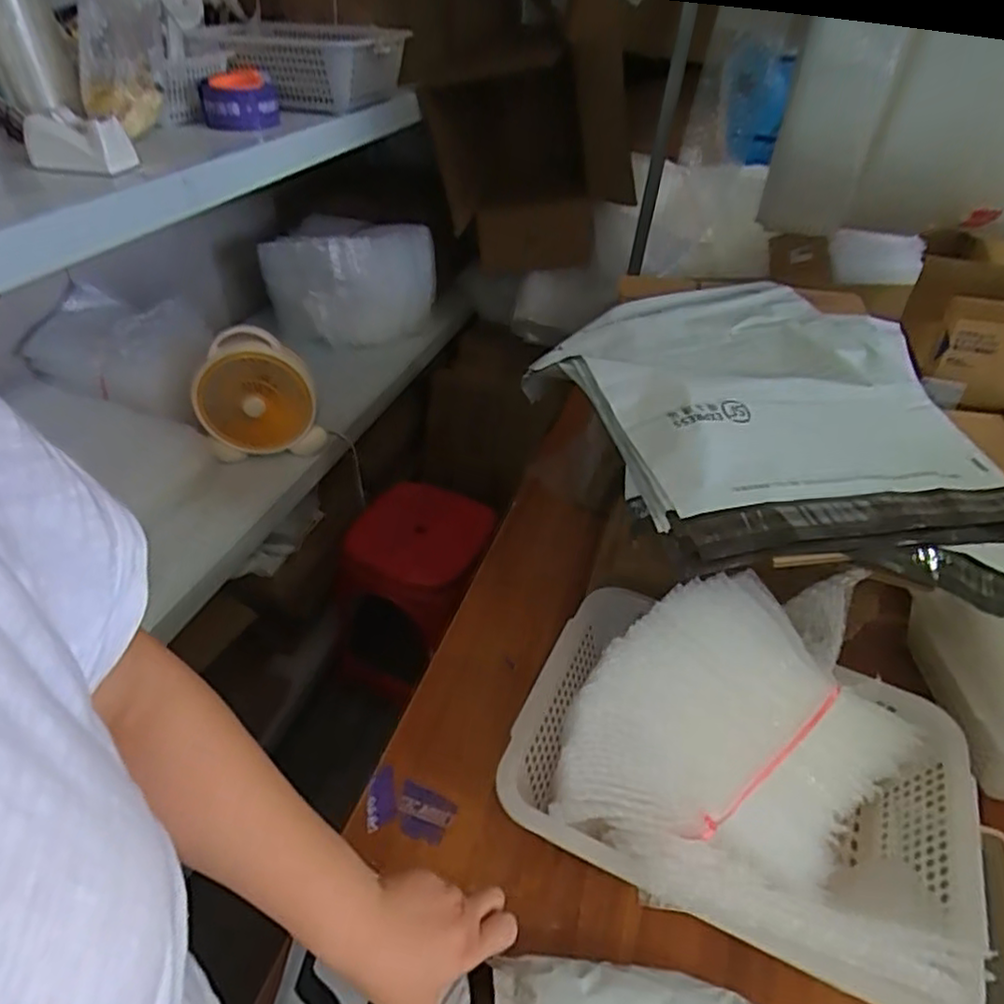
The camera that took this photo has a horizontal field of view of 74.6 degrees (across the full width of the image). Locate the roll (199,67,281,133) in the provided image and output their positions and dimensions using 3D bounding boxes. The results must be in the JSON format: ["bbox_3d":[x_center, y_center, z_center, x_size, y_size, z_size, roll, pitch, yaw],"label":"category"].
[{"bbox_3d":[-0.424,-0.647,1.066,0.118,0.077,0.101,-11,42,-17],"label":"roll"}]

